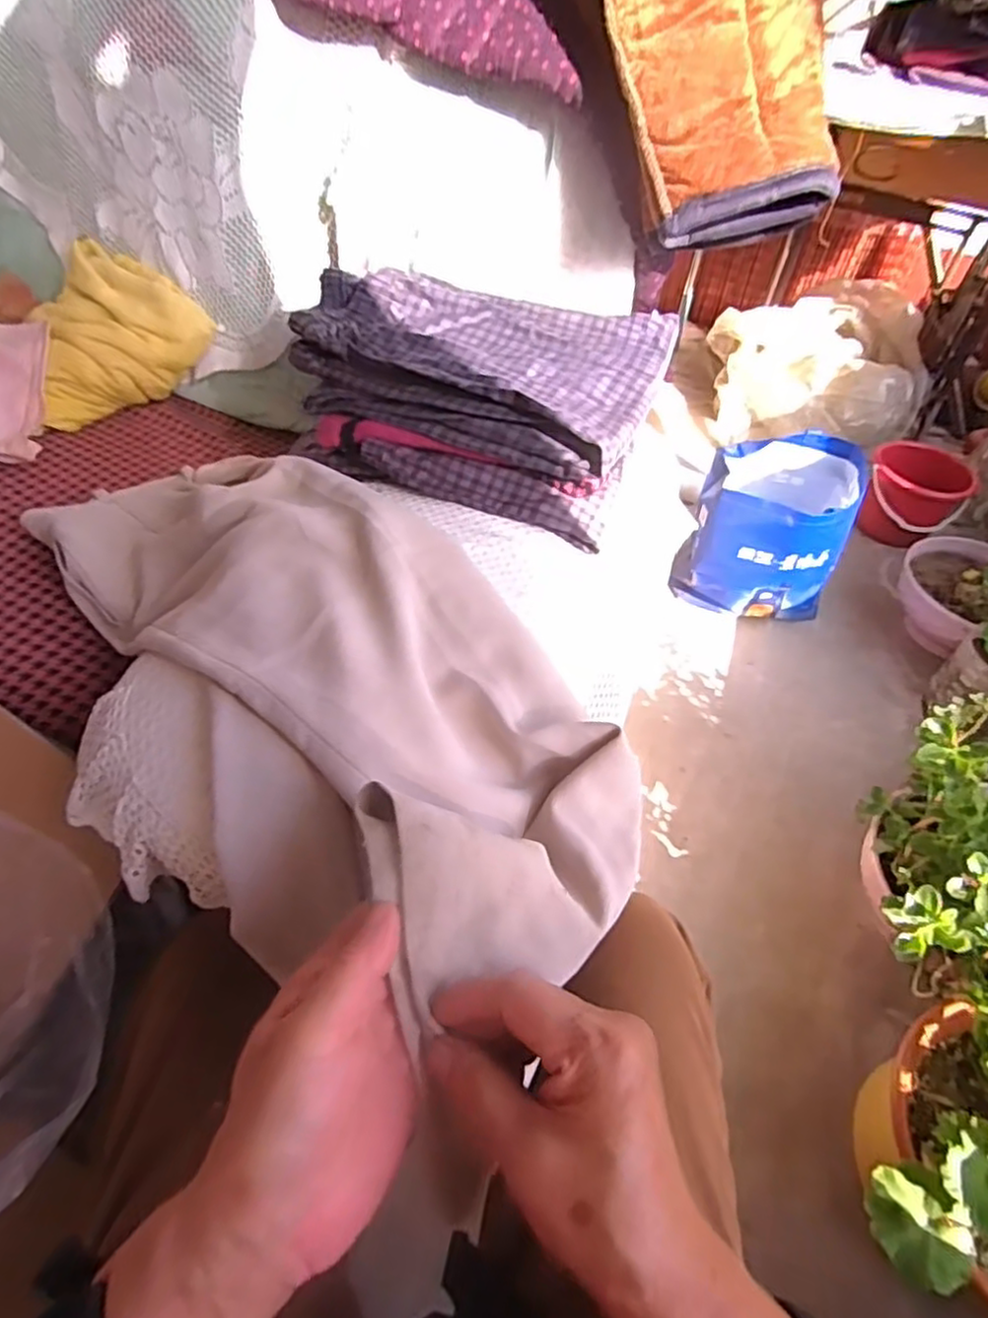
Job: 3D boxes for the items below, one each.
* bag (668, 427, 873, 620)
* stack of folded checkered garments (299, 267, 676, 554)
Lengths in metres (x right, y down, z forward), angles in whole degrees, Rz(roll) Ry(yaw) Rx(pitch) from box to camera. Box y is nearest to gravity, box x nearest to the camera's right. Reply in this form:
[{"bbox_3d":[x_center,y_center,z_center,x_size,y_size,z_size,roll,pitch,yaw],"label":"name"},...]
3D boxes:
[{"bbox_3d":[0.543,-0.265,1.332,0.268,0.267,0.296,24,50,16],"label":"bag"},{"bbox_3d":[-0.019,-0.246,0.619,0.308,0.099,0.231,15,48,7],"label":"stack of folded checkered garments"}]

